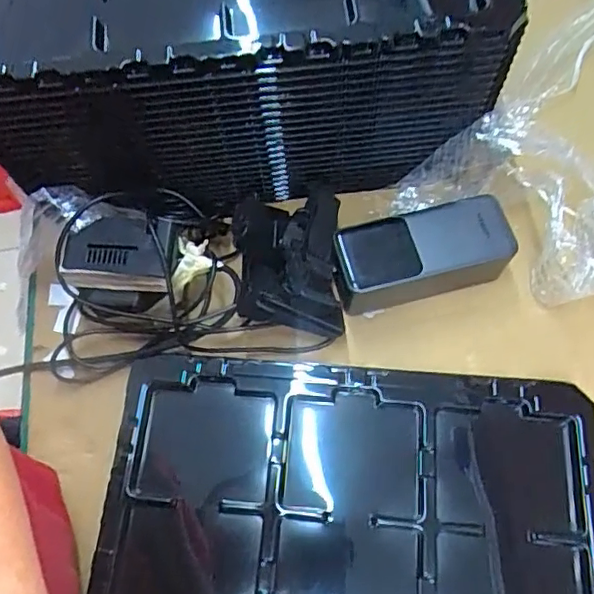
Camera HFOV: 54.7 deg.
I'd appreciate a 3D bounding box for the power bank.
[{"bbox_3d":[0.094,-0.030,0.442,0.133,0.057,0.056,-15,67,-1],"label":"power bank"}]

